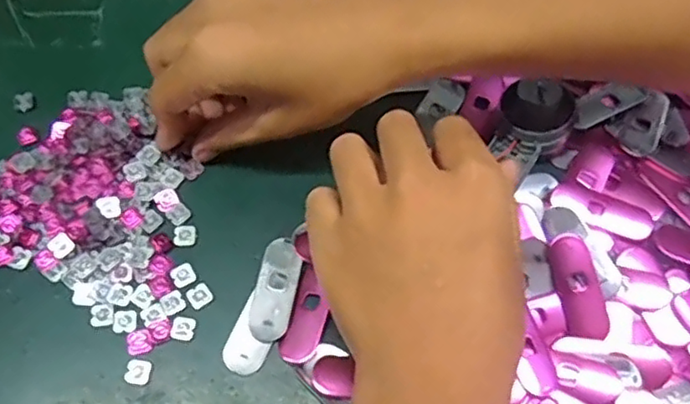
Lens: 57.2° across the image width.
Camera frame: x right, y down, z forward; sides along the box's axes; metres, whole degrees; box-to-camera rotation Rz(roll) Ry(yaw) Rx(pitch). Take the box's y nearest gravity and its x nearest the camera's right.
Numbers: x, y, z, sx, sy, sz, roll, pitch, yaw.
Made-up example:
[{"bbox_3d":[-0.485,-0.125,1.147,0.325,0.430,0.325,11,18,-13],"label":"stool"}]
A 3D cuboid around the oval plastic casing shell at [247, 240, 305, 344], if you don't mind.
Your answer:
[{"bbox_3d":[-0.032,0.040,0.296,0.020,0.004,0.048,9,65,1],"label":"oval plastic casing shell"}]

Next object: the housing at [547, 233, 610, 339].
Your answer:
[{"bbox_3d":[0.108,0.040,0.294,0.018,0.007,0.048,-15,80,-8],"label":"housing"}]

